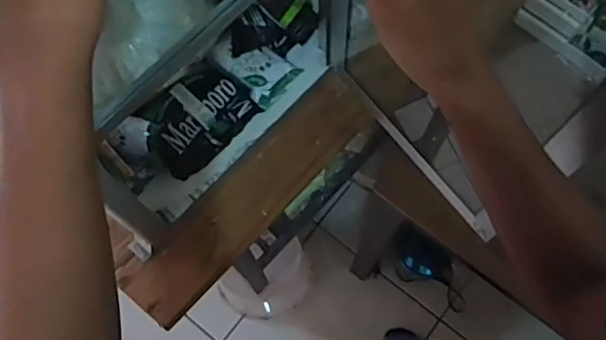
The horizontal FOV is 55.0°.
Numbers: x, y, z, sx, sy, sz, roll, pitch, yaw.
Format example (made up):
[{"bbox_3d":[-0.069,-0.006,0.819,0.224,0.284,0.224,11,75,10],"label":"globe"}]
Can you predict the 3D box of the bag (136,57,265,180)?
[{"bbox_3d":[-0.126,-0.066,0.687,0.083,0.066,0.132,41,76,12],"label":"bag"}]

